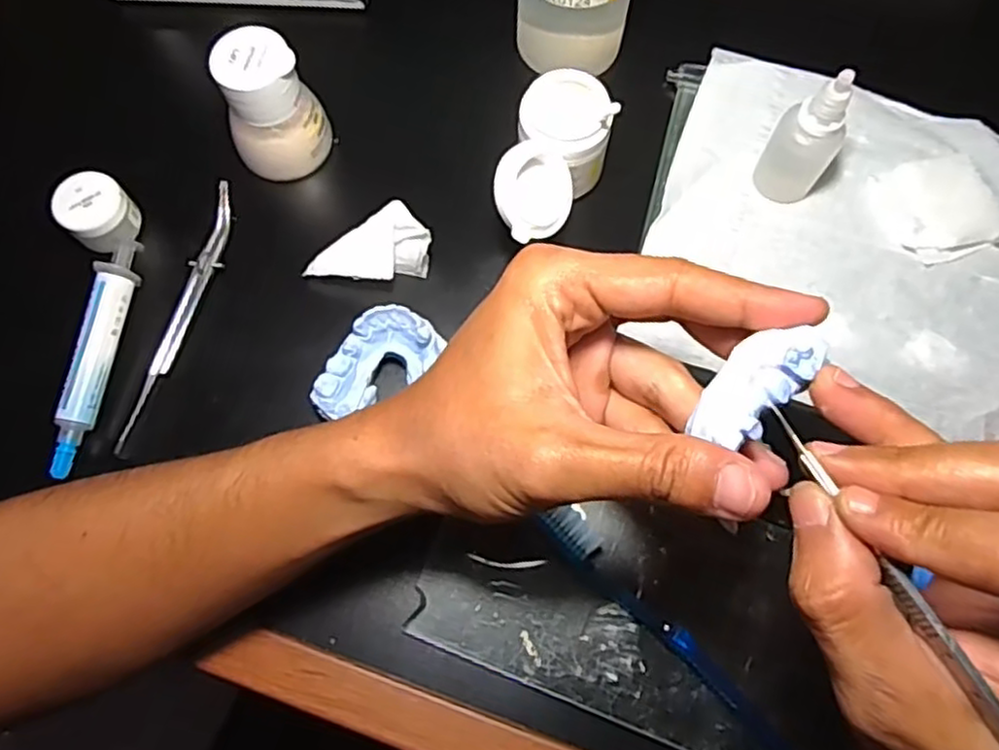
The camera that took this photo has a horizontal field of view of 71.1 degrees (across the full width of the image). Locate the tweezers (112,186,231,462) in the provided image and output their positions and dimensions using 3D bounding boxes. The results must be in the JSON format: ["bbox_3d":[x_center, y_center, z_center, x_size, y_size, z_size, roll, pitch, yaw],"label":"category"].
[{"bbox_3d":[-0.156,-0.029,0.345,0.012,0.015,0.140,16,73,5],"label":"tweezers"}]

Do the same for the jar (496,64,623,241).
[{"bbox_3d":[0.024,-0.099,0.343,0.042,0.048,0.081,22,74,7],"label":"jar"}]

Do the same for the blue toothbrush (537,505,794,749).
[{"bbox_3d":[0.091,0.121,0.290,0.180,0.016,0.024,43,78,13],"label":"blue toothbrush"}]

